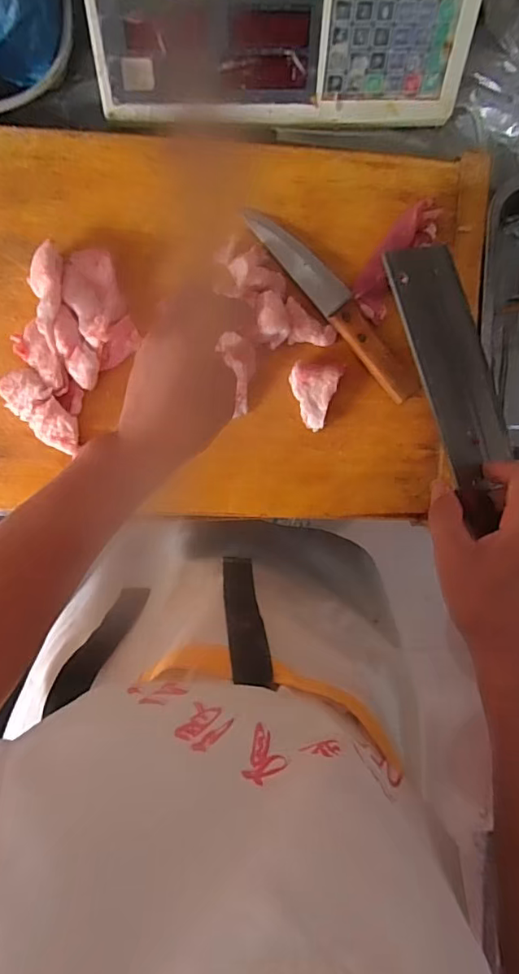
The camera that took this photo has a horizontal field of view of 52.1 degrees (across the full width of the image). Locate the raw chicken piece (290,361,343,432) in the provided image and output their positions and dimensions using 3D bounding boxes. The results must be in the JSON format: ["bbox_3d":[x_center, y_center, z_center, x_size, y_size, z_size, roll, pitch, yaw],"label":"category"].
[{"bbox_3d":[0.049,-0.092,0.516,0.046,0.011,0.064,19,97,-5],"label":"raw chicken piece"}]

